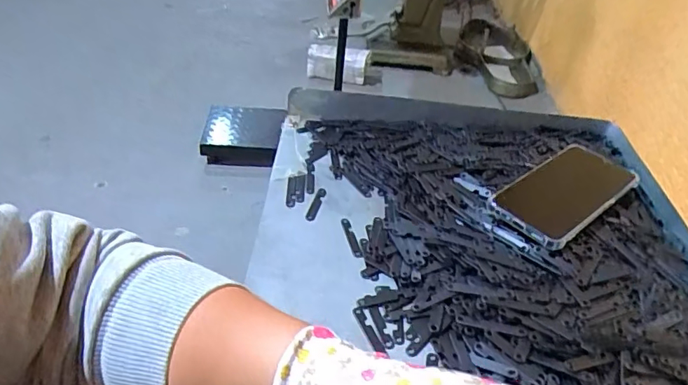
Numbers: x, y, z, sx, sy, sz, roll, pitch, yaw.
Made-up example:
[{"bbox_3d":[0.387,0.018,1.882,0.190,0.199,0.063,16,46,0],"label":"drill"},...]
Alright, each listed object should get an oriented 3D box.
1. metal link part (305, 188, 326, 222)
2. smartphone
[{"bbox_3d":[-0.027,0.011,0.510,0.009,0.004,0.051,7,38,11],"label":"metal link part"},{"bbox_3d":[0.210,-0.001,0.507,0.157,0.017,0.081,-28,44,-31],"label":"smartphone"}]

